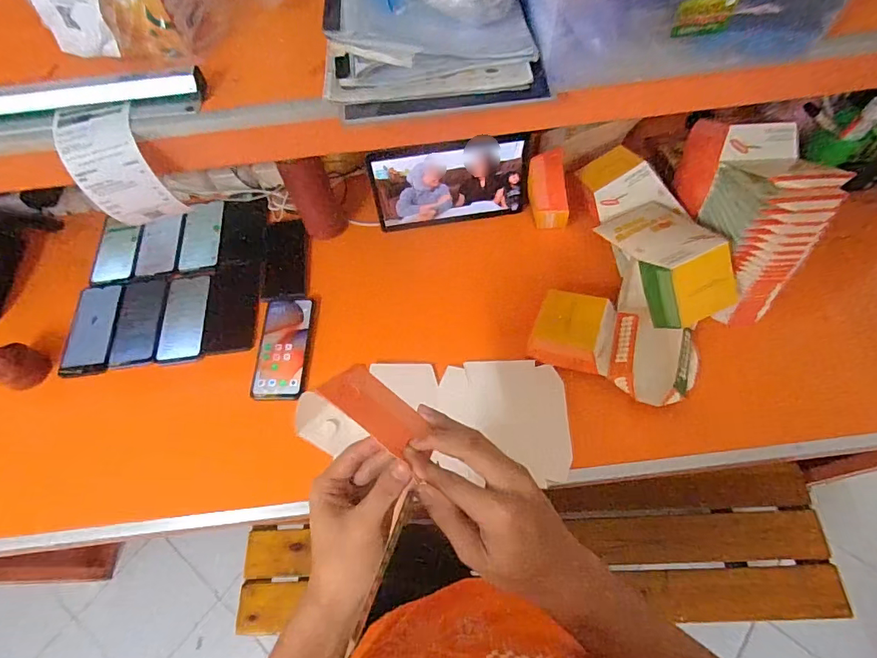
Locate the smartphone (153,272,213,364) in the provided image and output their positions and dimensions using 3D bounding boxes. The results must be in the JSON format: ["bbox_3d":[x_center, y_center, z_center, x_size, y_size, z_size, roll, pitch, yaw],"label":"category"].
[{"bbox_3d":[-0.420,-0.020,0.771,0.073,0.017,0.162,-8,62,0],"label":"smartphone"}]

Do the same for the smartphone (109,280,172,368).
[{"bbox_3d":[-0.494,-0.012,0.768,0.078,0.014,0.158,-8,62,0],"label":"smartphone"}]

